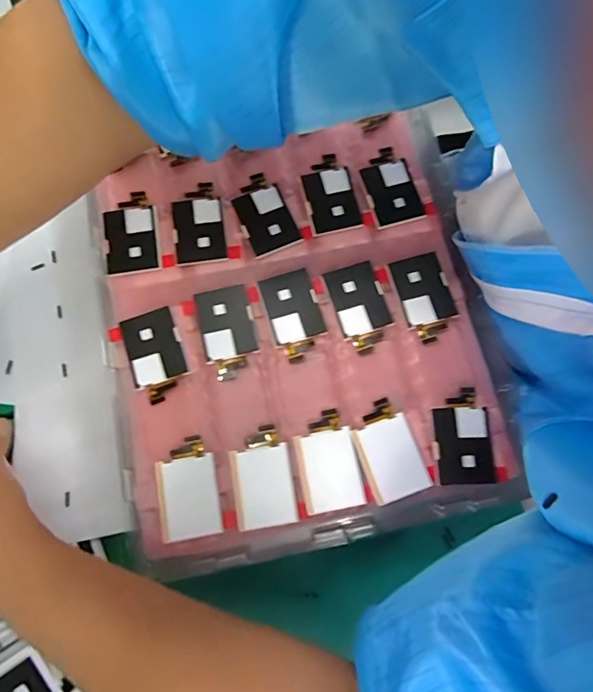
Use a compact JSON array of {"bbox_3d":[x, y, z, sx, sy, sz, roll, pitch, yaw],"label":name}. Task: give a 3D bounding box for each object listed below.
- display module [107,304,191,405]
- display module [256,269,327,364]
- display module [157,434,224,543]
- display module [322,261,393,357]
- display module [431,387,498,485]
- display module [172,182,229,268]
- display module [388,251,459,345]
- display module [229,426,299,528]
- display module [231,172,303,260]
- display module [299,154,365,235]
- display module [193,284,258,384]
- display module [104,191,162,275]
[{"bbox_3d":[-0.092,0.006,0.275,0.040,0.005,0.056,-23,79,-6],"label":"display module"},{"bbox_3d":[-0.002,-0.020,0.282,0.034,0.004,0.058,-16,78,-5],"label":"display module"},{"bbox_3d":[-0.066,0.085,0.259,0.034,0.004,0.056,-10,78,-3],"label":"display module"},{"bbox_3d":[0.043,-0.026,0.285,0.034,0.006,0.058,-16,78,-5],"label":"display module"},{"bbox_3d":[0.102,0.055,0.267,0.036,0.008,0.056,-1,77,-1],"label":"display module"},{"bbox_3d":[-0.068,-0.084,0.296,0.034,0.004,0.057,-9,78,-3],"label":"display module"},{"bbox_3d":[0.085,-0.033,0.287,0.034,0.006,0.058,-13,78,-4],"label":"display module"},{"bbox_3d":[-0.021,0.079,0.261,0.035,0.004,0.056,-10,78,-3],"label":"display module"},{"bbox_3d":[-0.023,-0.091,0.298,0.034,0.004,0.056,-25,79,-4],"label":"display module"},{"bbox_3d":[0.022,-0.106,0.304,0.035,0.008,0.057,-12,78,-4],"label":"display module"},{"bbox_3d":[-0.044,-0.010,0.278,0.033,0.004,0.058,-14,78,-4],"label":"display module"},{"bbox_3d":[-0.112,-0.077,0.294,0.035,0.006,0.056,-6,78,-2],"label":"display module"}]

